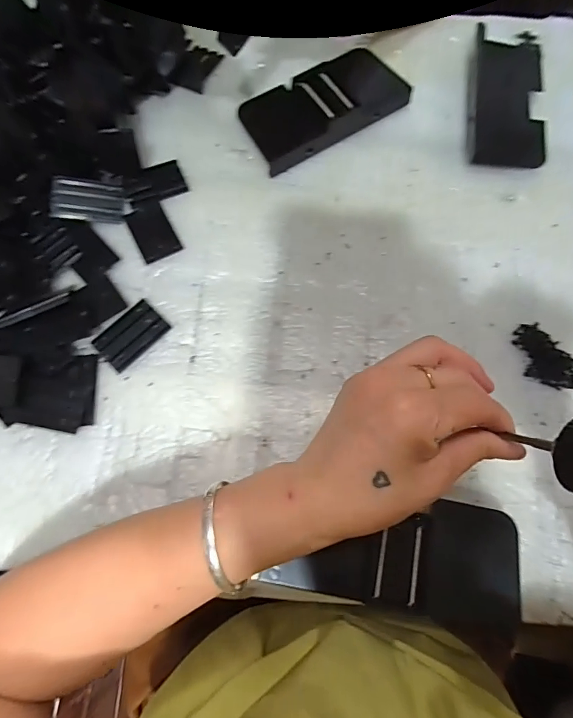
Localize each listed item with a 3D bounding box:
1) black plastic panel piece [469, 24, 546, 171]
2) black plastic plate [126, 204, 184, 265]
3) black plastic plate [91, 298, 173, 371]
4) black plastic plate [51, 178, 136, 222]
[{"bbox_3d":[0.217,-0.261,0.408,0.074,0.015,0.171,11,72,1],"label":"black plastic panel piece"},{"bbox_3d":[-0.115,-0.111,0.357,0.032,0.004,0.054,-25,75,-10],"label":"black plastic plate"},{"bbox_3d":[-0.122,-0.020,0.326,0.033,0.005,0.052,43,76,11],"label":"black plastic plate"},{"bbox_3d":[-0.168,-0.136,0.357,0.063,0.004,0.036,1,81,-17],"label":"black plastic plate"}]

